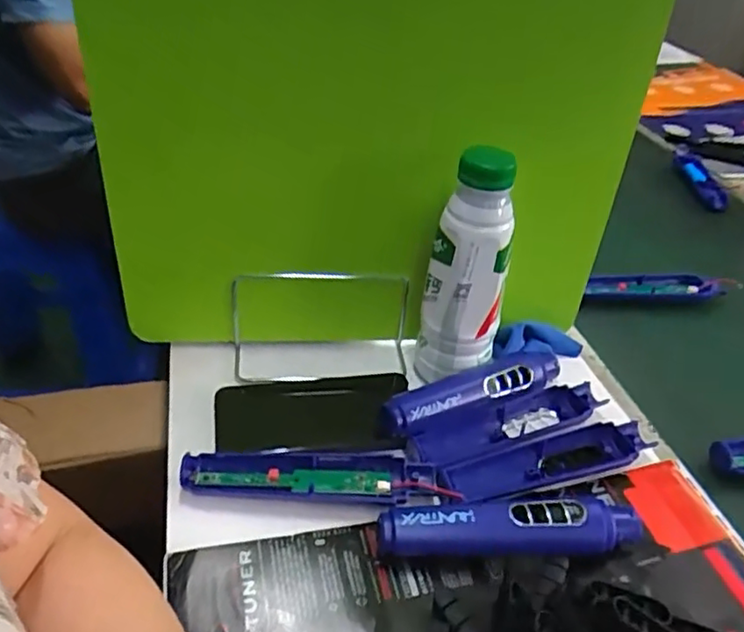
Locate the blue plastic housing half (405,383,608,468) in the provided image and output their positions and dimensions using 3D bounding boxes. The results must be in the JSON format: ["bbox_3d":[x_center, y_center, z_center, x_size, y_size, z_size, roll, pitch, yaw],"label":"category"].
[{"bbox_3d":[0.105,0.087,0.493,0.164,0.020,0.044,-12,41,-22],"label":"blue plastic housing half"}]

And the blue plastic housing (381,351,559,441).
[{"bbox_3d":[0.089,0.057,0.505,0.176,0.023,0.030,-16,43,-27],"label":"blue plastic housing"}]

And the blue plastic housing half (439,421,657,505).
[{"bbox_3d":[0.127,0.109,0.467,0.164,0.020,0.039,-8,39,-17],"label":"blue plastic housing half"}]

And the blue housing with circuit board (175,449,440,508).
[{"bbox_3d":[-0.043,0.114,0.443,0.173,0.017,0.042,3,37,-4],"label":"blue housing with circuit board"}]

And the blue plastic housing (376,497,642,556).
[{"bbox_3d":[0.094,0.137,0.411,0.175,0.022,0.032,-2,38,-11],"label":"blue plastic housing"}]

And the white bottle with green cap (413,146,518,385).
[{"bbox_3d":[0.075,-0.033,0.485,0.049,0.182,0.051,-20,44,-30],"label":"white bottle with green cap"}]

